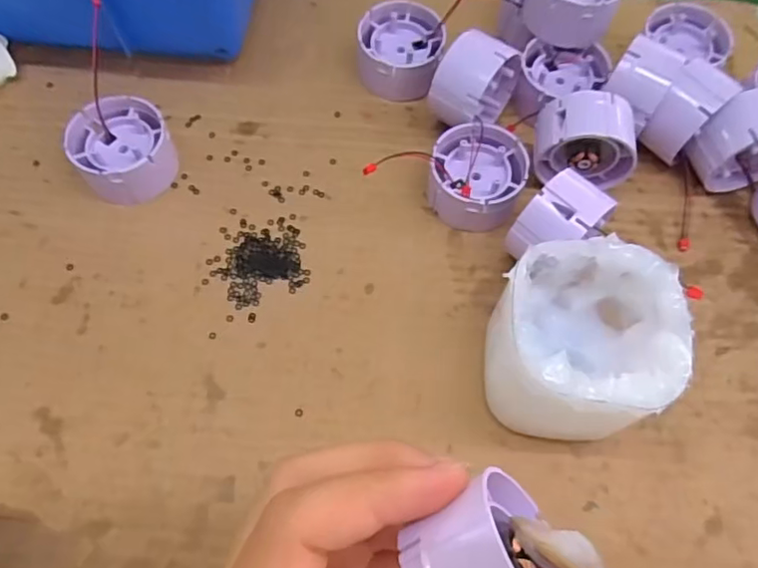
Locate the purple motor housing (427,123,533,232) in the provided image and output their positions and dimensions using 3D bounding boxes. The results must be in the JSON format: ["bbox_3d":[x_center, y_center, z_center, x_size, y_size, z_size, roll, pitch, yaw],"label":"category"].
[{"bbox_3d":[0.047,-0.050,0.292,0.043,0.027,0.047,11,65,4],"label":"purple motor housing"}]

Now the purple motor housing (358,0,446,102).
[{"bbox_3d":[0.012,-0.125,0.324,0.044,0.025,0.050,0,65,-1],"label":"purple motor housing"}]

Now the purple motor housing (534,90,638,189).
[{"bbox_3d":[0.099,-0.068,0.290,0.047,0.044,0.029,3,65,0],"label":"purple motor housing"}]

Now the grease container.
[{"bbox_3d":[0.079,0.027,0.235,0.065,0.072,0.074,0,65,-2],"label":"grease container"}]

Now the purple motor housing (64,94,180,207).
[{"bbox_3d":[-0.124,-0.065,0.293,0.044,0.026,0.047,1,65,-1],"label":"purple motor housing"}]

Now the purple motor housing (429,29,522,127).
[{"bbox_3d":[0.048,-0.099,0.302,0.029,0.049,0.047,33,68,13],"label":"purple motor housing"}]

